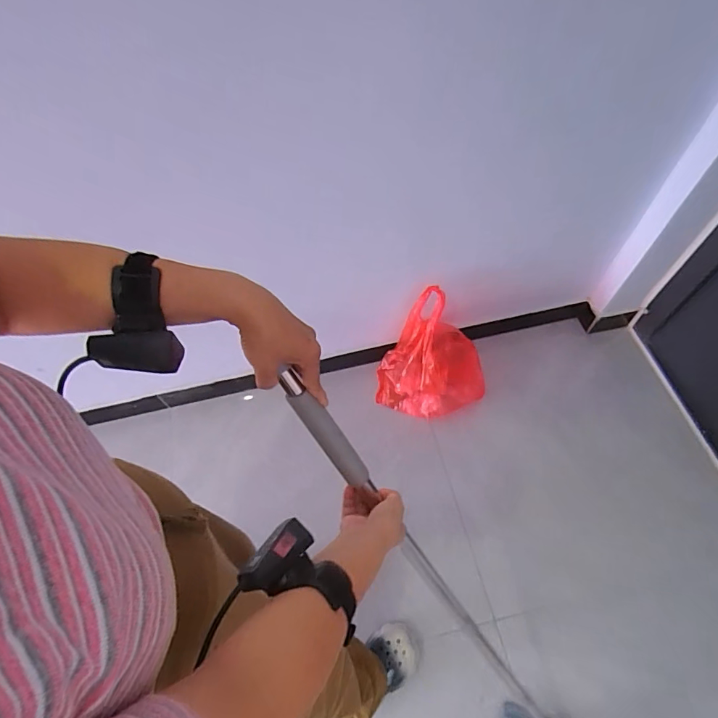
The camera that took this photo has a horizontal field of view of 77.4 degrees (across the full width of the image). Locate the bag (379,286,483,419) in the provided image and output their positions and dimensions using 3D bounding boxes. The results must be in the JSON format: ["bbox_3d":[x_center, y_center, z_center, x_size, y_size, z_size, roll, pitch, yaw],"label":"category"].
[{"bbox_3d":[0.205,0.010,1.300,0.304,0.350,0.237,-16,63,-5],"label":"bag"}]

